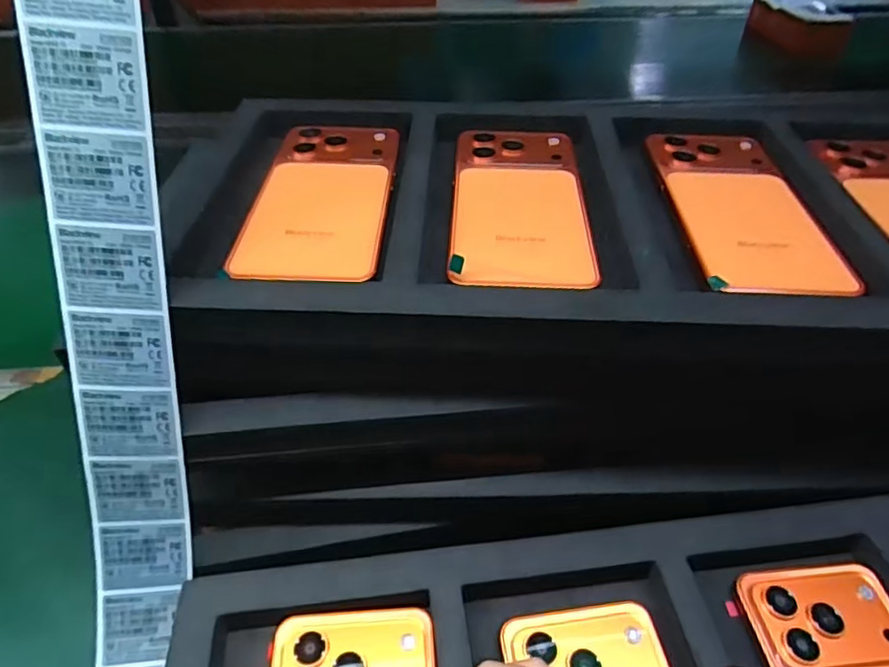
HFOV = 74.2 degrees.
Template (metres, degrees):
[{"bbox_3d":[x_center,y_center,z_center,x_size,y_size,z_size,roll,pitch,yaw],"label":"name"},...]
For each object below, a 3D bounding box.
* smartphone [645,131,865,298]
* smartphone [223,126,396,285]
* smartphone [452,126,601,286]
[{"bbox_3d":[0.167,-0.075,0.333,0.074,0.008,0.164,2,43,1],"label":"smartphone"},{"bbox_3d":[-0.069,-0.081,0.339,0.075,0.008,0.154,2,43,2],"label":"smartphone"},{"bbox_3d":[0.043,-0.078,0.337,0.075,0.009,0.154,2,43,1],"label":"smartphone"}]

